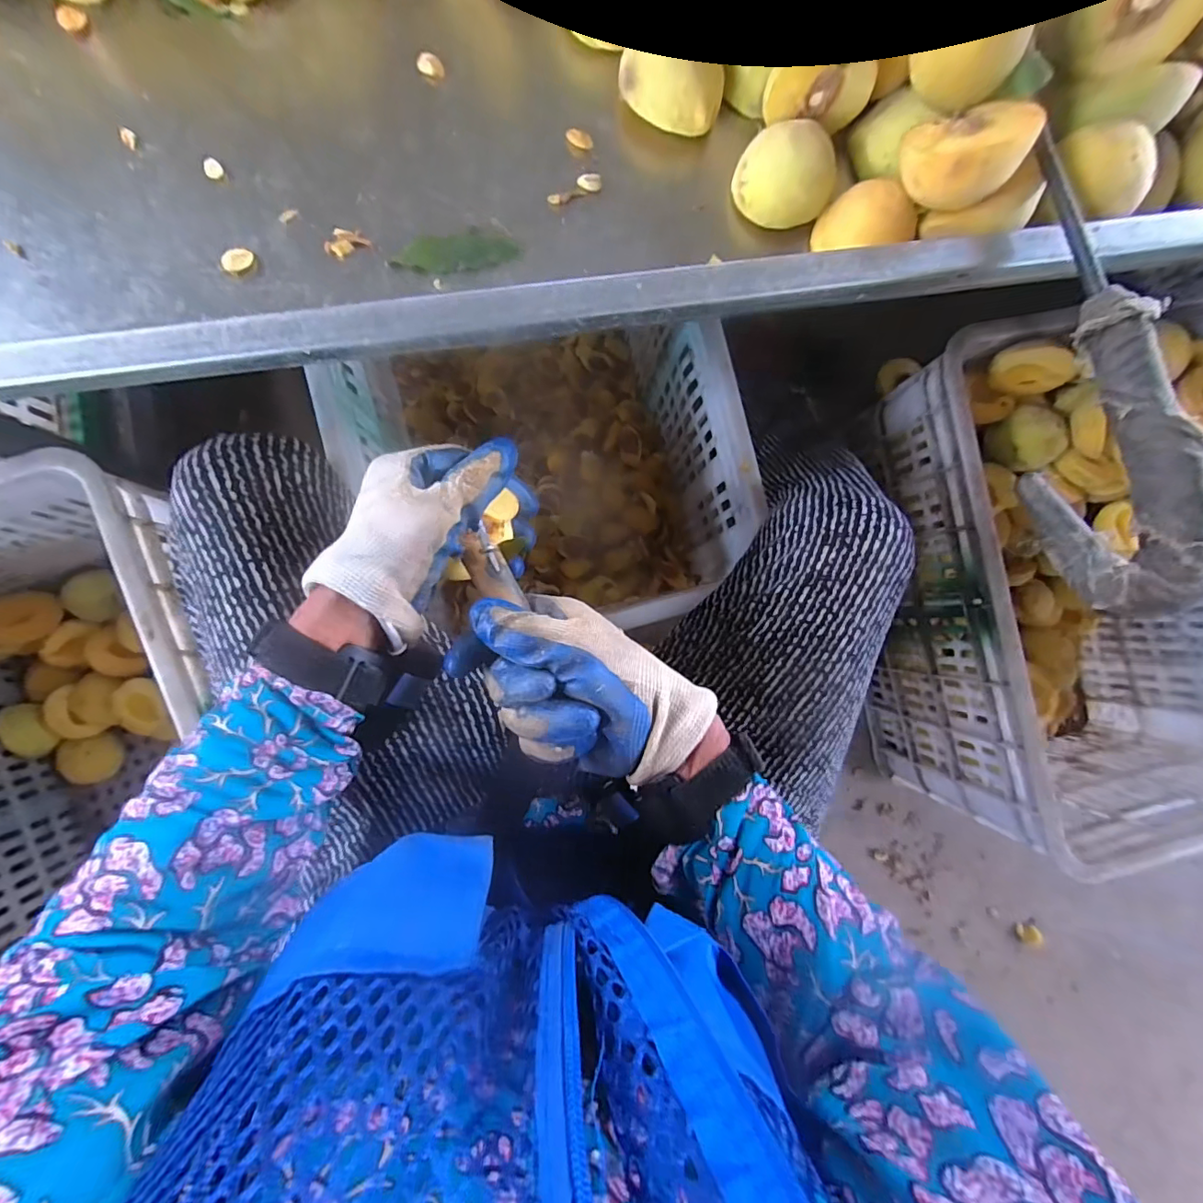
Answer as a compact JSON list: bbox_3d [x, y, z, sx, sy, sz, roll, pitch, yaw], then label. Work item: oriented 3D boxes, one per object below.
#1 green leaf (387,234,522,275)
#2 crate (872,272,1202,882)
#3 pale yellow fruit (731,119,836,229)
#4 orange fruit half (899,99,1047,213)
[{"bbox_3d":[-0.091,-0.217,0.323,0.077,0.004,0.022,-8,89,-5],"label":"green leaf"},{"bbox_3d":[0.549,-0.023,0.626,0.397,0.260,0.525,-7,89,-5],"label":"crate"},{"bbox_3d":[0.116,-0.268,0.330,0.060,0.035,0.050,28,86,-4],"label":"pale yellow fruit"},{"bbox_3d":[0.208,-0.254,0.295,0.062,0.030,0.062,-11,55,9],"label":"orange fruit half"}]

